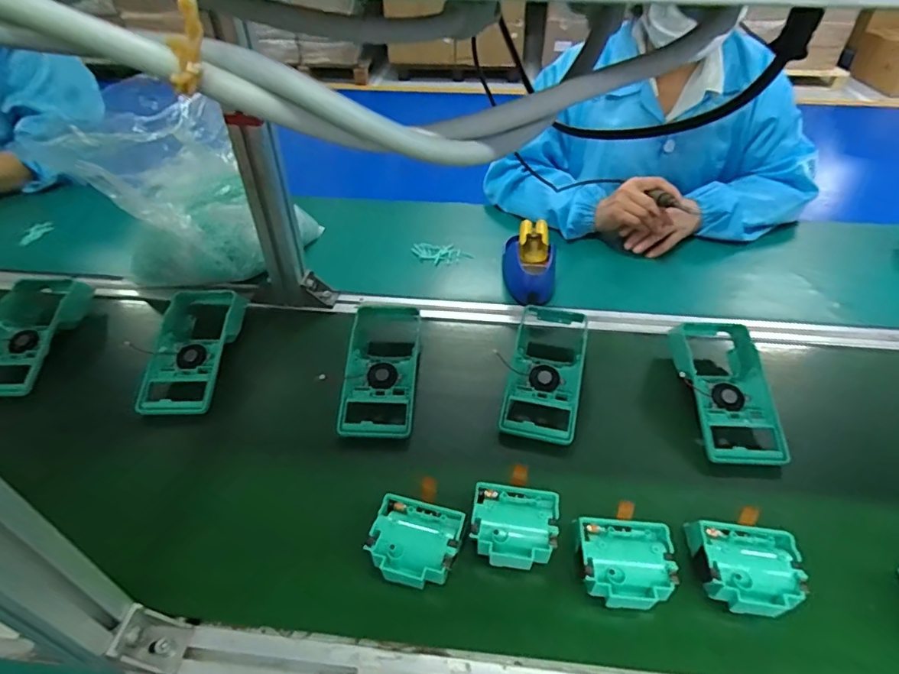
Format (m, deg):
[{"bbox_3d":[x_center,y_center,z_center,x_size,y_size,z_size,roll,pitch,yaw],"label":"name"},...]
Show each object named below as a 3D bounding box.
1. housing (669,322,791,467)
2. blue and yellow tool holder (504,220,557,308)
[{"bbox_3d":[0.310,0.055,0.583,0.096,0.046,0.183,2,41,4],"label":"housing"},{"bbox_3d":[0.118,-0.105,0.742,0.070,0.086,0.104,1,41,2],"label":"blue and yellow tool holder"}]

